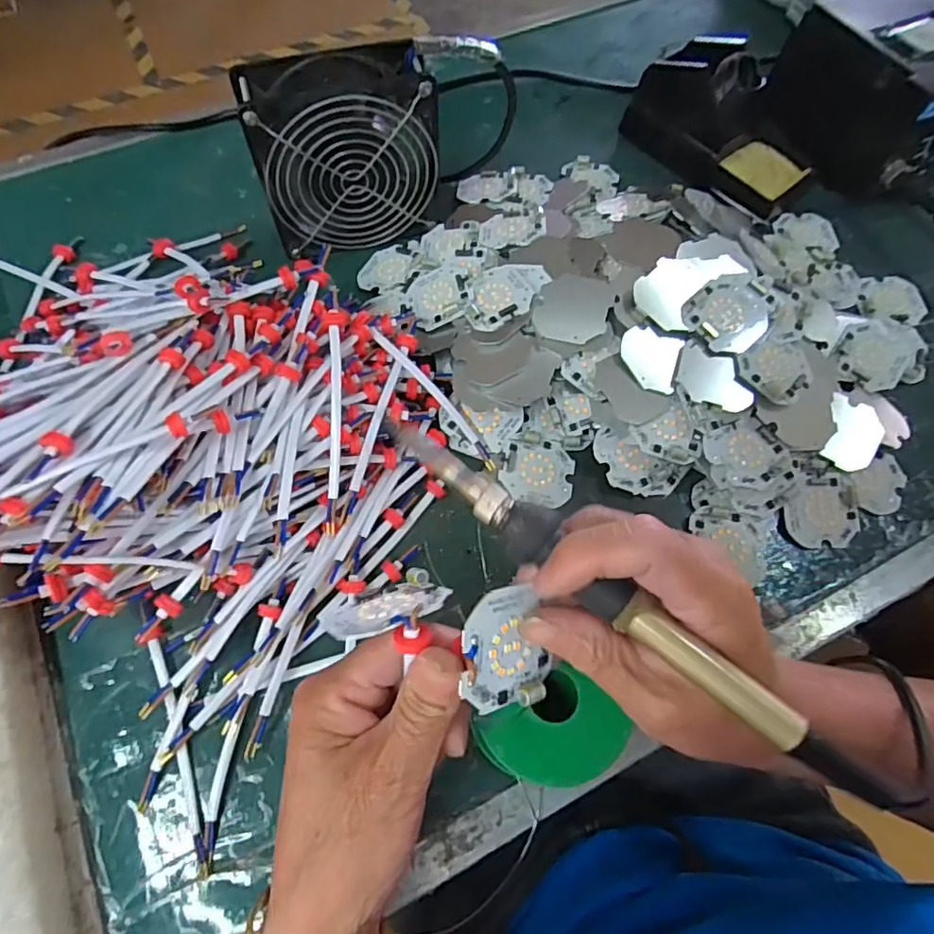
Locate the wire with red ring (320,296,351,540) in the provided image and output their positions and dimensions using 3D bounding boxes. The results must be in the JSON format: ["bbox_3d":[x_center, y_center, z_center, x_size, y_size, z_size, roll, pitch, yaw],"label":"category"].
[{"bbox_3d":[-0.075,-0.031,0.320,0.013,0.009,0.136,0,87,-1],"label":"wire with red ring"}]

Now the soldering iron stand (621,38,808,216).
[{"bbox_3d":[0.214,-0.277,0.452,0.097,0.072,0.149,-32,72,-14],"label":"soldering iron stand"}]

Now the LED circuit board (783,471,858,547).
[{"bbox_3d":[0.220,0.026,0.352,0.048,0.007,0.046,0,81,-6],"label":"LED circuit board"}]

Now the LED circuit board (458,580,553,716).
[{"bbox_3d":[0.015,0.068,0.206,0.038,0.048,0.008,-33,28,-32],"label":"LED circuit board"}]

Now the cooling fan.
[{"bbox_3d":[-0.079,-0.209,0.388,0.118,0.112,0.048,-13,69,-7],"label":"cooling fan"}]

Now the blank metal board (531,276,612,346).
[{"bbox_3d":[0.068,-0.102,0.363,0.045,0.004,0.047,13,75,14],"label":"blank metal board"}]

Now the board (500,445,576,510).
[{"bbox_3d":[0.045,0.005,0.357,0.045,0.009,0.039,8,67,1],"label":"board"}]

